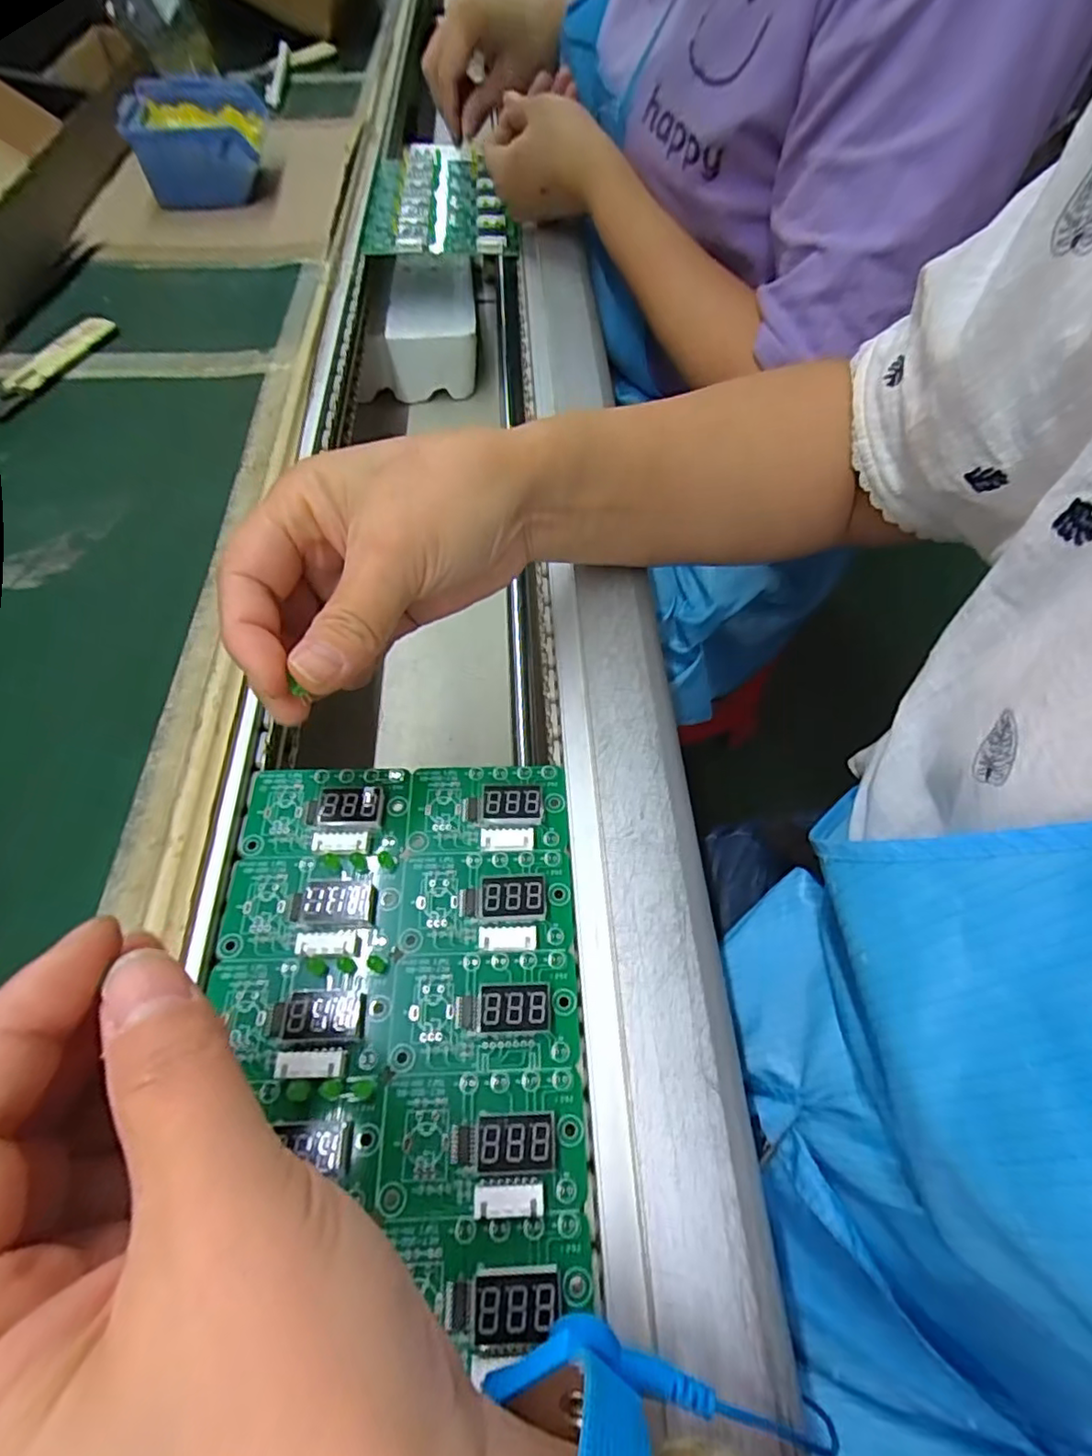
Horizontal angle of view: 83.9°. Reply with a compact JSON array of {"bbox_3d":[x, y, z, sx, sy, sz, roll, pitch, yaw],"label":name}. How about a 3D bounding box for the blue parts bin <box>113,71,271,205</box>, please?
[{"bbox_3d":[-0.281,-0.486,0.500,0.085,0.044,0.125,-8,60,-8],"label":"blue parts bin"}]

